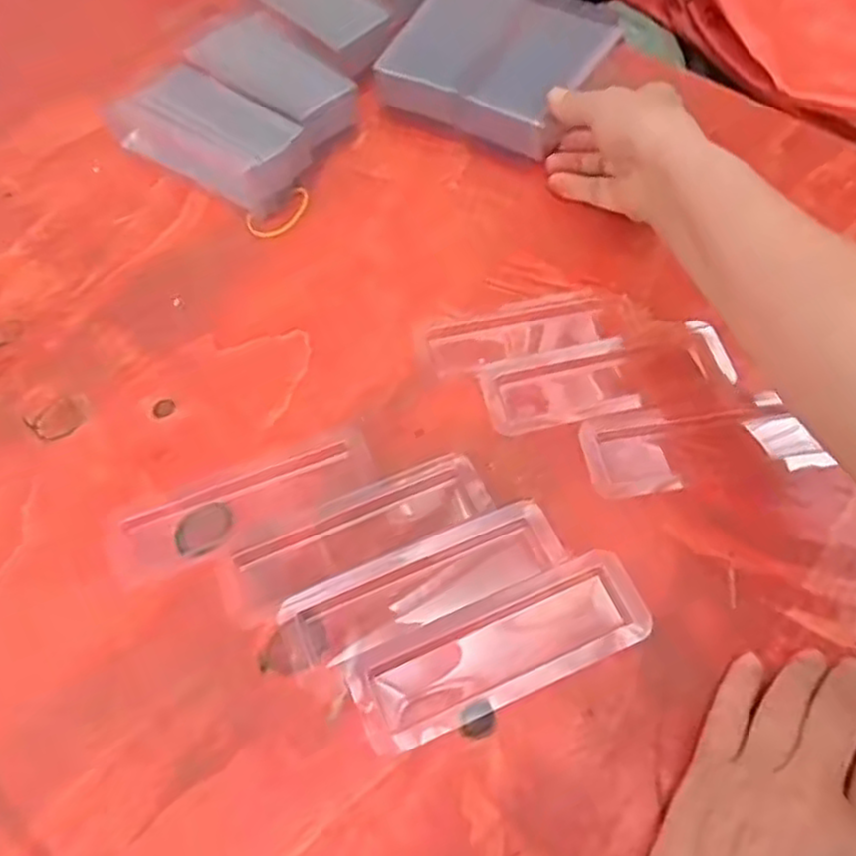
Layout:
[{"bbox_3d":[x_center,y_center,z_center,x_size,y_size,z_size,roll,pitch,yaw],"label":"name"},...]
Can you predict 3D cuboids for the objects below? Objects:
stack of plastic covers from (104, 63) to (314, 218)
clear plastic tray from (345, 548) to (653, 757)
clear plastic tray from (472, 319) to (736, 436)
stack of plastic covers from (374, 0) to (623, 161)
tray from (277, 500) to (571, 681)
[{"bbox_3d":[-0.146,-0.195,0.481,0.144,0.050,0.061,30,66,16],"label":"stack of plastic covers"},{"bbox_3d":[0.034,0.103,0.331,0.138,0.008,0.046,-21,63,-10],"label":"clear plastic tray"},{"bbox_3d":[0.101,-0.029,0.400,0.140,0.005,0.048,-11,61,-5],"label":"clear plastic tray"},{"bbox_3d":[0.048,-0.263,0.506,0.134,0.035,0.119,27,65,15],"label":"stack of plastic covers"},{"bbox_3d":[-0.002,0.076,0.345,0.138,0.006,0.041,-23,63,-12],"label":"tray"}]

